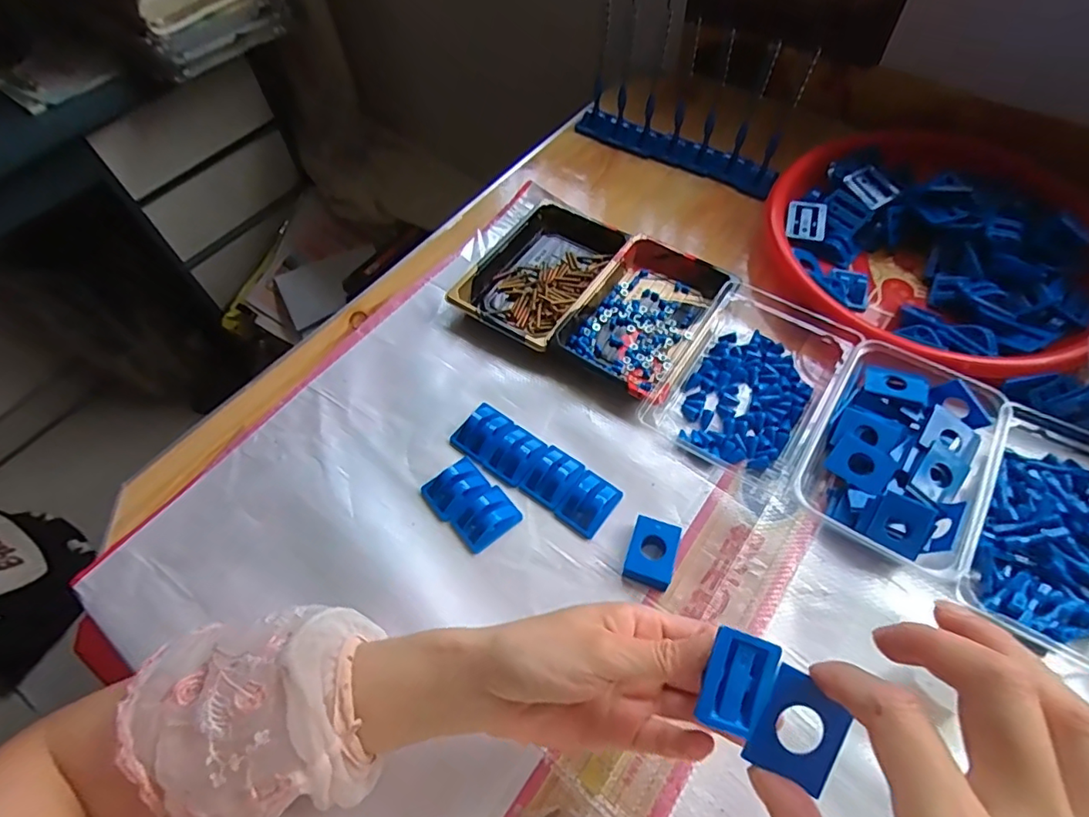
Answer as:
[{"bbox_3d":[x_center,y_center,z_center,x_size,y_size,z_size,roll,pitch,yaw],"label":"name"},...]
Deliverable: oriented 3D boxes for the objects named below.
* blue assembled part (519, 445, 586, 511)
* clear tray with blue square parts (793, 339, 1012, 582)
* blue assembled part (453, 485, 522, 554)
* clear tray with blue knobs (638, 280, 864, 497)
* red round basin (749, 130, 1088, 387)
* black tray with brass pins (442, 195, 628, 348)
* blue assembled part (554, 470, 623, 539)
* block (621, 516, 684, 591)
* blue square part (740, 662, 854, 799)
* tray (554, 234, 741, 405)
[{"bbox_3d":[0.007,0.050,0.416,0.034,0.013,0.043,31,65,20],"label":"blue assembled part"},{"bbox_3d":[0.256,0.033,0.400,0.106,0.034,0.158,28,64,18],"label":"clear tray with blue square parts"},{"bbox_3d":[-0.042,0.079,0.400,0.045,0.015,0.032,-37,64,-18],"label":"blue assembled part"},{"bbox_3d":[0.173,-0.033,0.449,0.120,0.029,0.175,29,65,18],"label":"clear tray with blue knobs"},{"bbox_3d":[0.361,-0.161,0.507,0.293,0.048,0.293,-1,59,2],"label":"red round basin"},{"bbox_3d":[-0.002,-0.133,0.521,0.111,0.019,0.164,29,65,19],"label":"black tray with brass pins"},{"bbox_3d":[0.034,0.068,0.404,0.033,0.015,0.045,33,66,20],"label":"blue assembled part"},{"bbox_3d":[0.076,0.101,0.385,0.032,0.012,0.044,16,61,12],"label":"block"},{"bbox_3d":[0.101,0.127,0.216,0.031,0.004,0.039,27,84,12],"label":"blue square part"},{"bbox_3d":[0.091,-0.085,0.484,0.106,0.025,0.159,31,65,19],"label":"tray"}]

